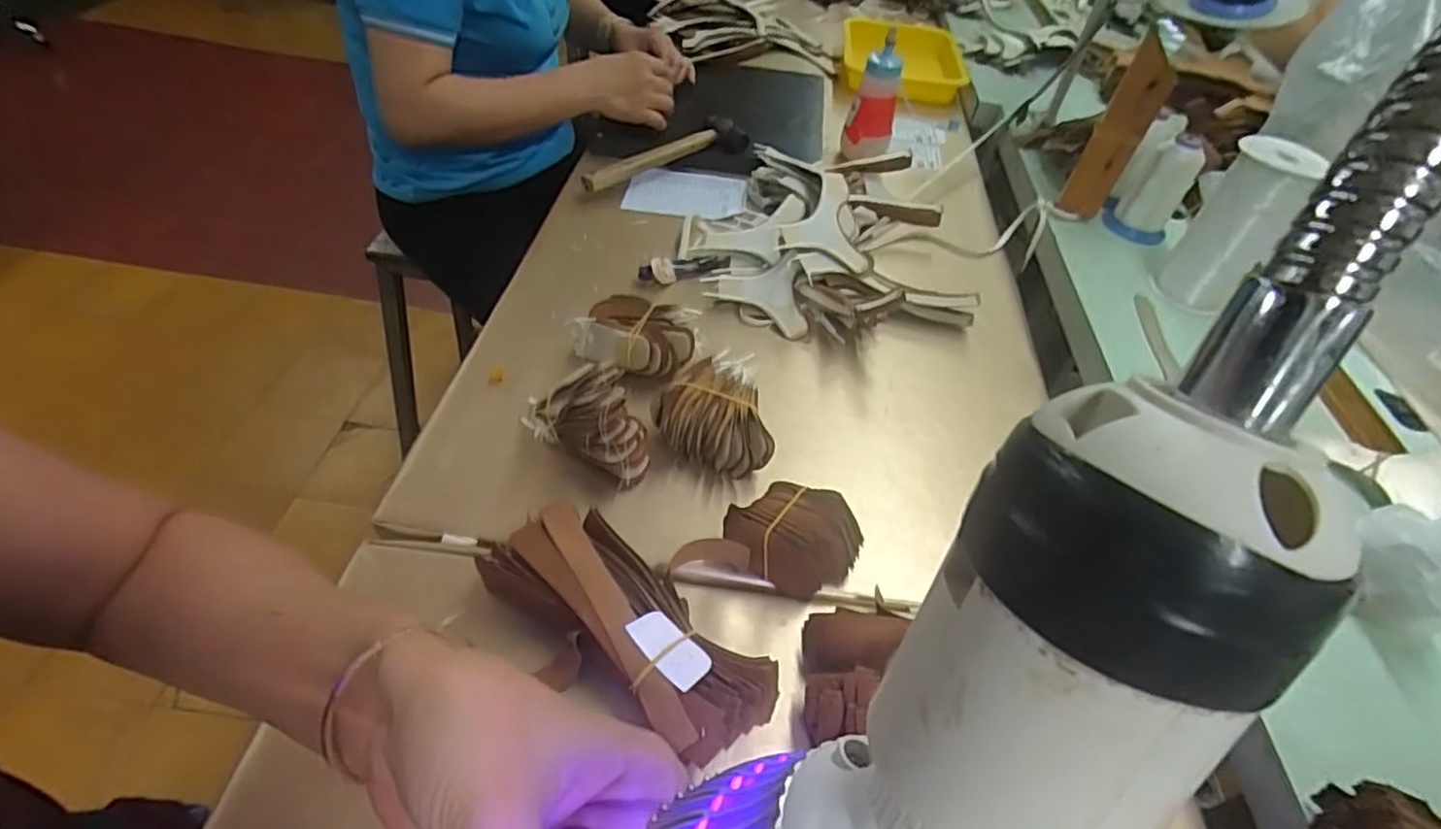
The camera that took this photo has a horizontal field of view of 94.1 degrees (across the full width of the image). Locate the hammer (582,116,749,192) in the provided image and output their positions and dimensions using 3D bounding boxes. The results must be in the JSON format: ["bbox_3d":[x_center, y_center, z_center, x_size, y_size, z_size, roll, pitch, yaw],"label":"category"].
[{"bbox_3d":[-0.073,-0.315,0.831,0.219,0.048,0.064,-20,53,-24],"label":"hammer"}]

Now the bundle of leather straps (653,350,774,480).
[{"bbox_3d":[-0.009,0.005,0.538,0.086,0.050,0.098,-3,48,-10],"label":"bundle of leather straps"}]

